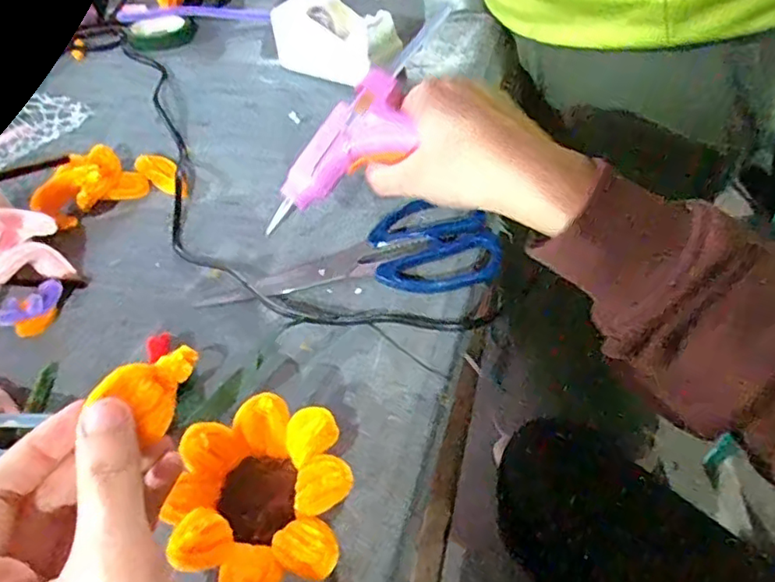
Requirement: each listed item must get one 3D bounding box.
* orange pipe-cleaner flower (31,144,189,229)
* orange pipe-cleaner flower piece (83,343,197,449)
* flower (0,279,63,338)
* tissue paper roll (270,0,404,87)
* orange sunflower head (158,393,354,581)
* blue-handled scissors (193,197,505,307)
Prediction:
[{"bbox_3d":[-0.203,-0.083,0.434,0.097,0.025,0.054,-21,52,-10],"label":"orange pipe-cleaner flower"},{"bbox_3d":[-0.088,0.034,0.220,0.017,0.025,0.038,7,54,11],"label":"orange pipe-cleaner flower piece"},{"bbox_3d":[-0.217,0.010,0.367,0.019,0.019,0.038,28,59,26],"label":"flower"},{"bbox_3d":[-0.043,-0.195,0.467,0.100,0.057,0.039,24,57,24],"label":"tissue paper roll"},{"bbox_3d":[-0.055,0.094,0.271,0.074,0.035,0.087,-2,51,5],"label":"orange sunflower head"},{"bbox_3d":[-0.020,-0.026,0.374,0.178,0.015,0.064,-3,51,5],"label":"blue-handled scissors"}]

